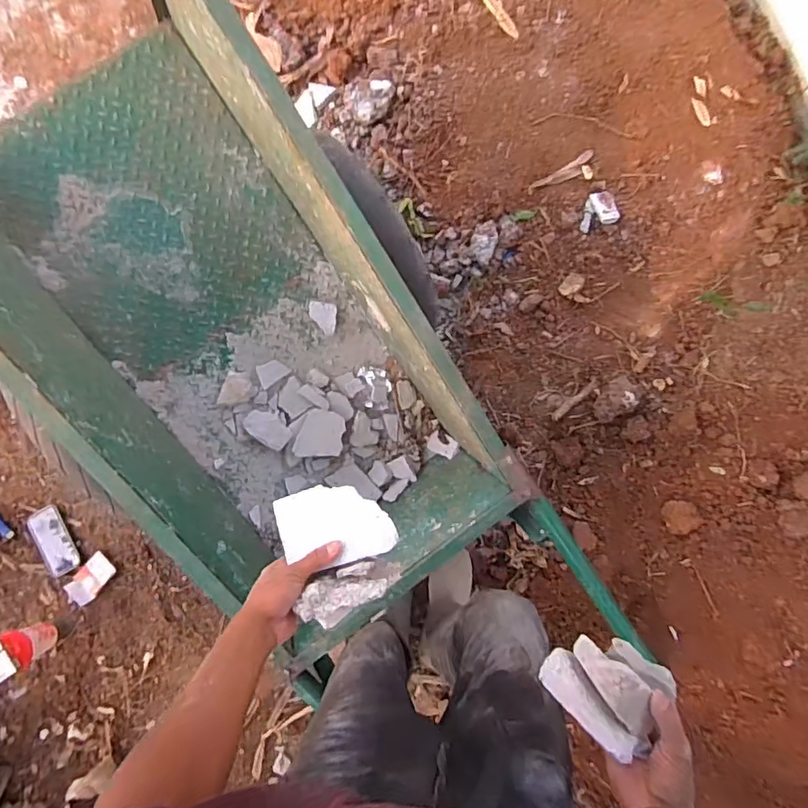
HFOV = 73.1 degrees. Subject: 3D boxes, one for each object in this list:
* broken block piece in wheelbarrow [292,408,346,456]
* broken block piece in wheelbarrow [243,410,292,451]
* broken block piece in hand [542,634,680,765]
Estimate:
[{"bbox_3d":[-0.180,0.067,1.179,0.096,0.025,0.106,13,86,0],"label":"broken block piece in wheelbarrow"},{"bbox_3d":[-0.291,0.052,1.162,0.098,0.011,0.065,34,86,-15],"label":"broken block piece in wheelbarrow"},{"bbox_3d":[0.192,0.317,0.578,0.041,0.021,0.113,-44,52,-1],"label":"broken block piece in hand"}]

